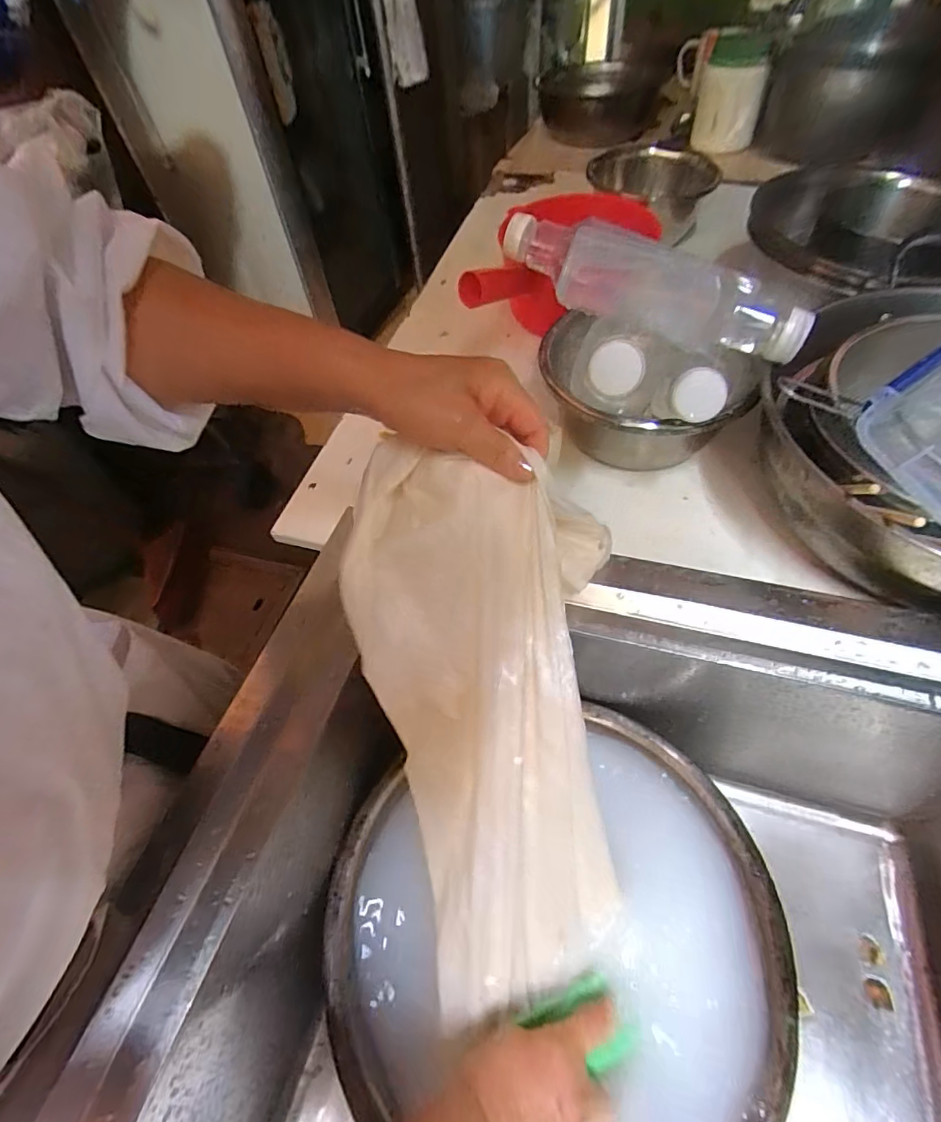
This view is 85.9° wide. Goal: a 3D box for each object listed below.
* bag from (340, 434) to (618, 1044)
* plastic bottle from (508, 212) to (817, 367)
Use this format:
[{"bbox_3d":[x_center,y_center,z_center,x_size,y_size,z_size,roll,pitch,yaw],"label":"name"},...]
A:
[{"bbox_3d":[0.017,0.128,0.350,0.153,0.403,0.042,-10,11,-1],"label":"bag"},{"bbox_3d":[0.139,-0.252,0.455,0.305,0.060,0.063,37,66,27],"label":"plastic bottle"}]

